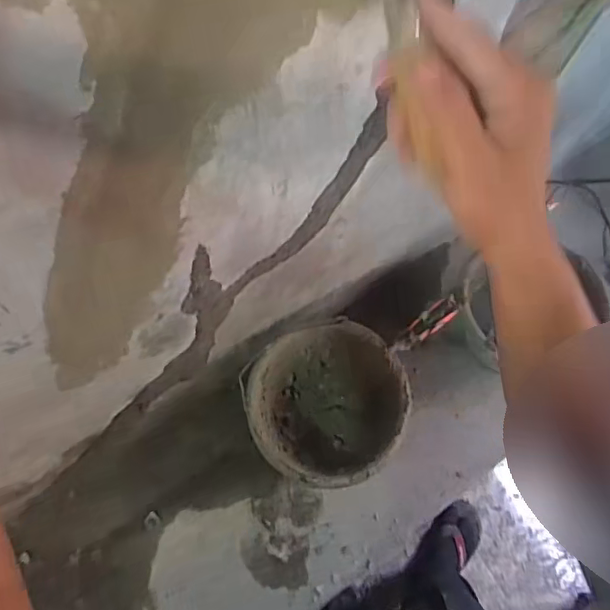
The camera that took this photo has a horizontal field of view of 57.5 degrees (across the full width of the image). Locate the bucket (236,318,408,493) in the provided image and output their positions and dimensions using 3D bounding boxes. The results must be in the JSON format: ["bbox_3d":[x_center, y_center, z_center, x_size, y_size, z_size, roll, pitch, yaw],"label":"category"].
[{"bbox_3d":[0.038,0.175,0.938,0.247,0.160,0.242,0,68,0],"label":"bucket"}]

